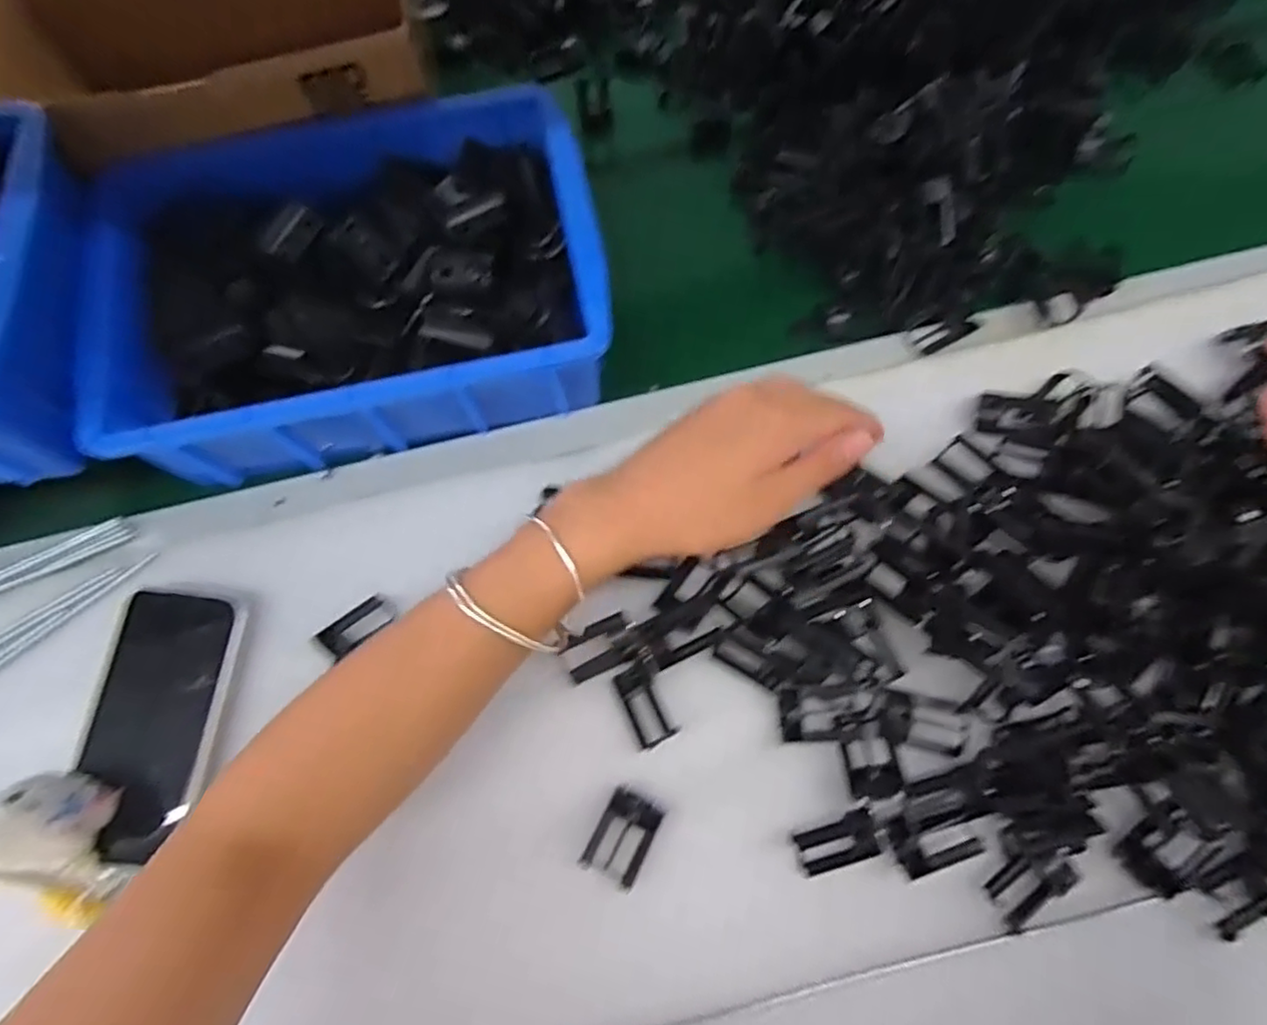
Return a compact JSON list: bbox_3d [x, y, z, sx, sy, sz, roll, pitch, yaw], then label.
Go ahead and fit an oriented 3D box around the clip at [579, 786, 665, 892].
[{"bbox_3d":[-0.005,0.173,0.340,0.029,0.017,0.041,26,74,9],"label":"clip"}]

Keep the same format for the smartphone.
[{"bbox_3d":[-0.271,0.116,0.359,0.071,0.014,0.138,6,72,3],"label":"smartphone"}]

